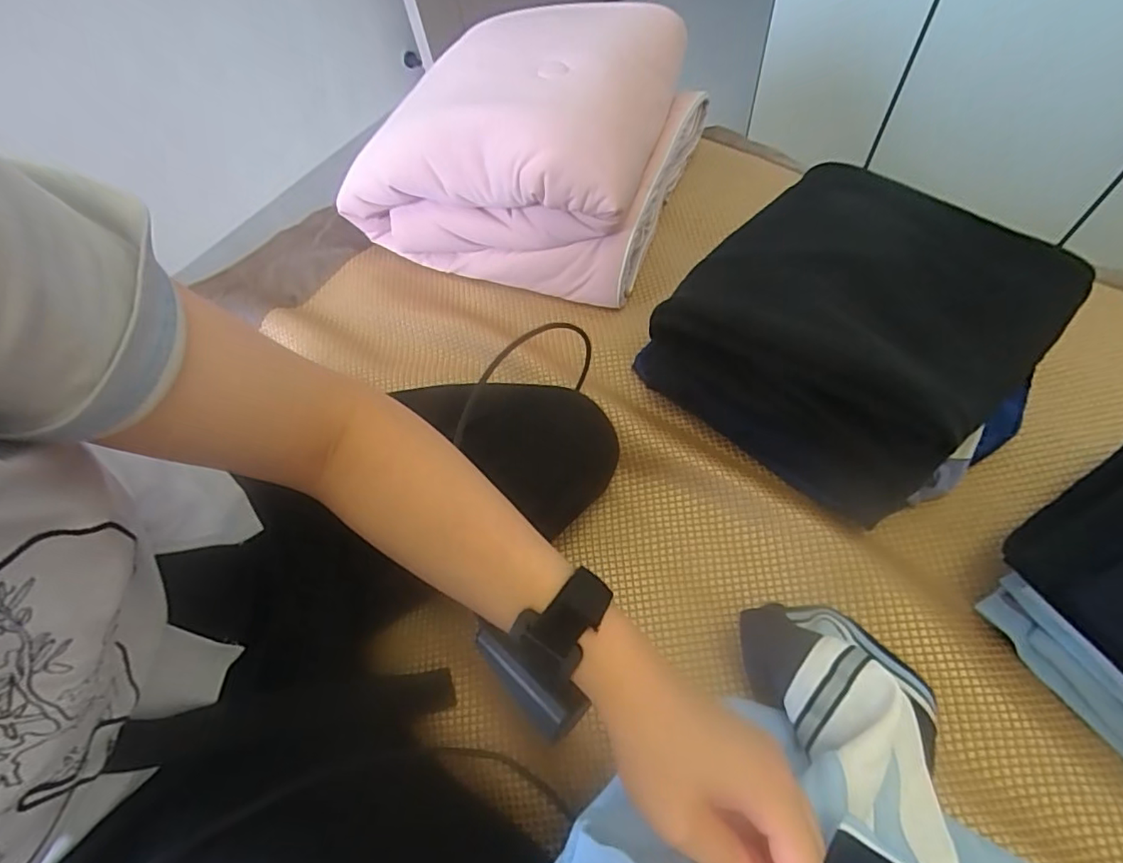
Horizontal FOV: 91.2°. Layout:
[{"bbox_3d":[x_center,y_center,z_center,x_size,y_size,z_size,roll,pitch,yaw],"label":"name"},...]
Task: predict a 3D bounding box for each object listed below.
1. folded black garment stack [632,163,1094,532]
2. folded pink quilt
[{"bbox_3d":[0.261,-0.082,0.504,0.234,0.158,0.284,-38,65,-16],"label":"folded black garment stack"},{"bbox_3d":[-0.030,-0.380,0.686,0.361,0.168,0.373,15,65,14],"label":"folded pink quilt"}]

